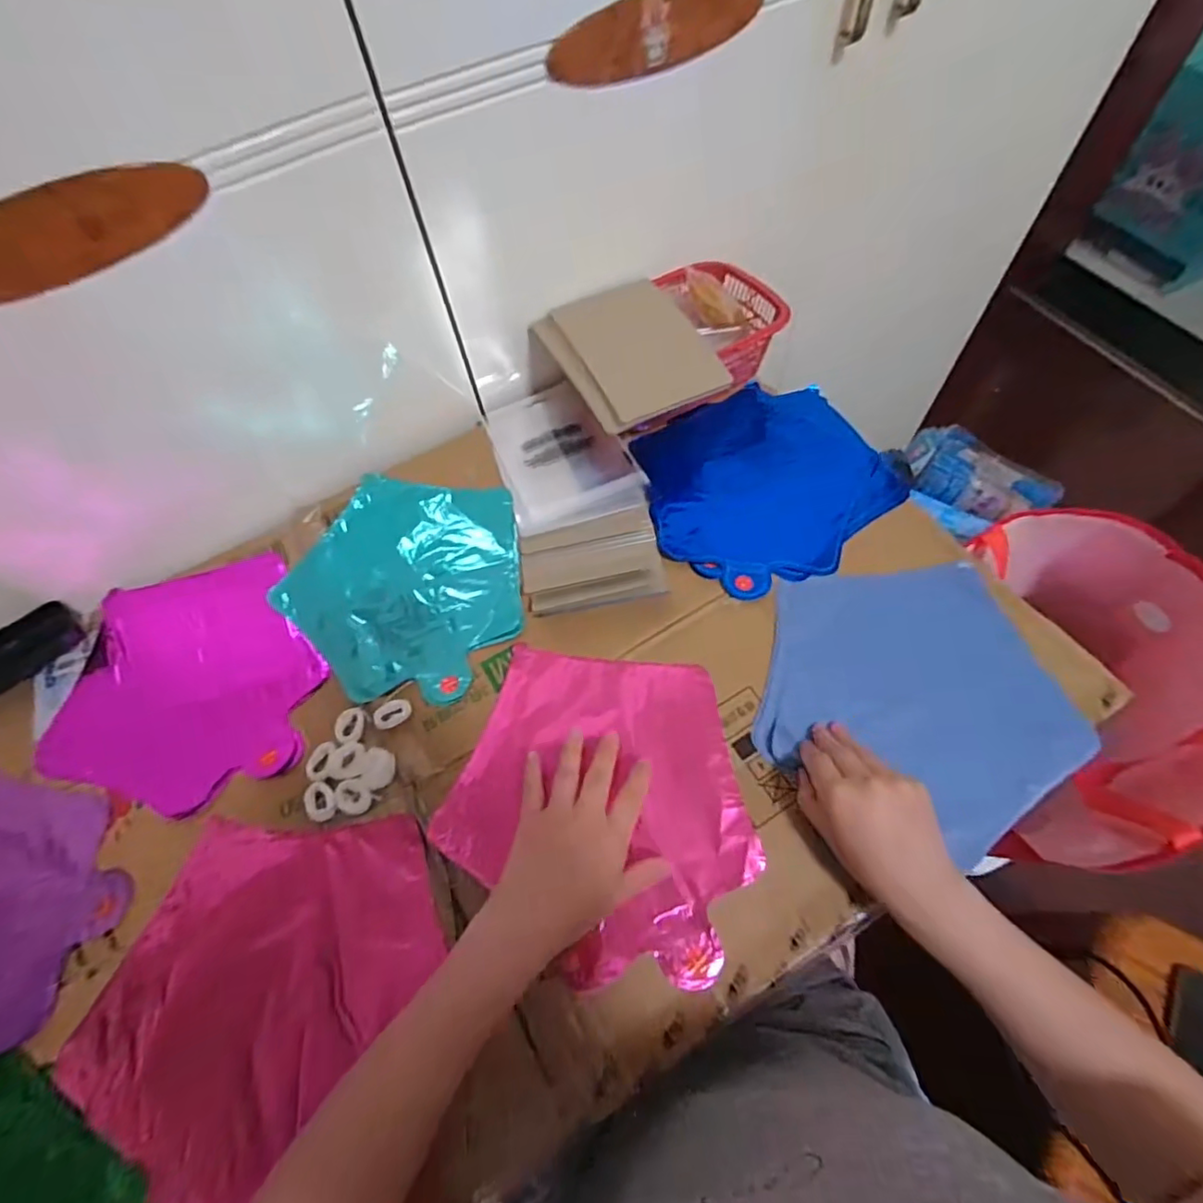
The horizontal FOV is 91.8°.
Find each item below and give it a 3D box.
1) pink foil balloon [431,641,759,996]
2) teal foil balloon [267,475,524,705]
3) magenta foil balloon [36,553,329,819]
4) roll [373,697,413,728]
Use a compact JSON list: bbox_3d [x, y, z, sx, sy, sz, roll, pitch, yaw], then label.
[{"bbox_3d":[-0.001,0.151,0.442,0.227,0.025,0.220,5,61,7],"label":"pink foil balloon"},{"bbox_3d":[-0.185,-0.020,0.545,0.223,0.006,0.222,4,61,7],"label":"teal foil balloon"},{"bbox_3d":[-0.354,0.062,0.519,0.218,0.016,0.230,-2,61,3],"label":"magenta foil balloon"},{"bbox_3d":[-0.169,0.090,0.472,0.029,0.006,0.022,-27,62,-10],"label":"roll"}]

